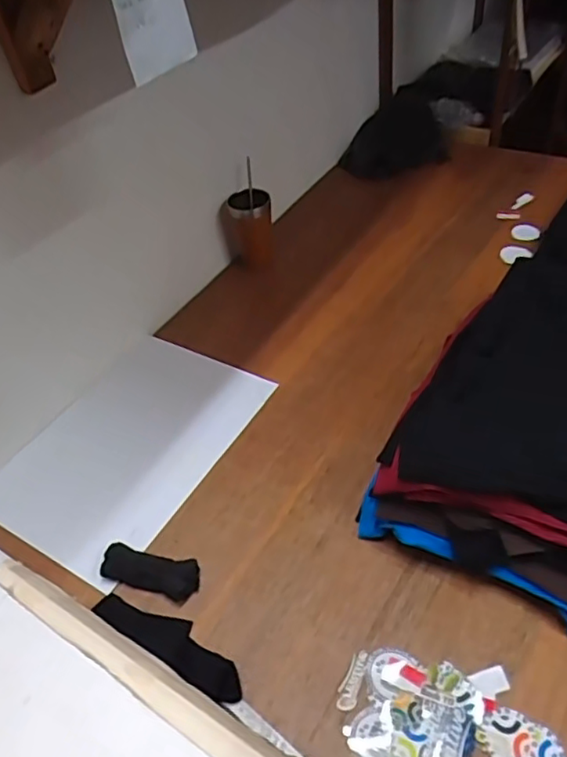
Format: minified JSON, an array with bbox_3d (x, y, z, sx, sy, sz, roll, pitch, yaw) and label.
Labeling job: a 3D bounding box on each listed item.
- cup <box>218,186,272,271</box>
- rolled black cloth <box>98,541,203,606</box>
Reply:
[{"bbox_3d":[-0.068,-0.284,1.165,0.104,0.140,0.071,6,46,12],"label":"cup"},{"bbox_3d":[-0.171,0.247,0.779,0.129,0.026,0.046,10,49,15],"label":"rolled black cloth"}]

